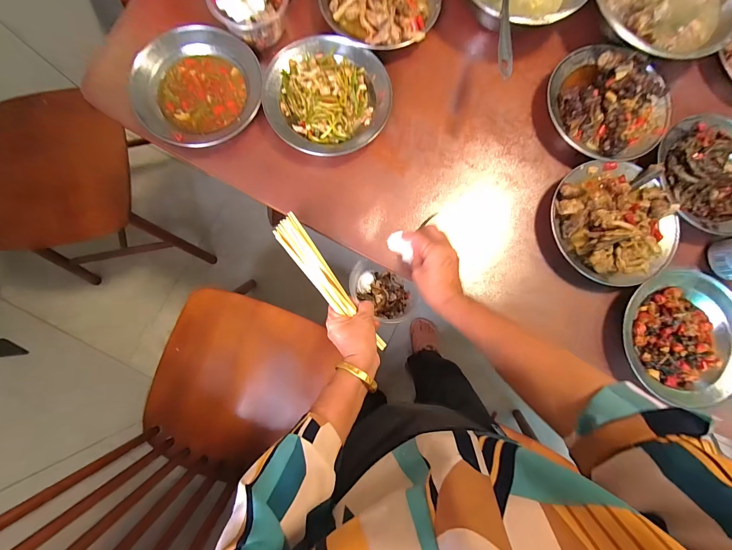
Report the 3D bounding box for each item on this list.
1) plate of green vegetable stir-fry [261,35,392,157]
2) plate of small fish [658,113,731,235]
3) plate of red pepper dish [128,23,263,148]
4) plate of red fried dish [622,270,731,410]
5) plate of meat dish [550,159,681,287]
[{"bbox_3d":[-0.059,-0.277,0.496,0.185,0.025,0.176,0,83,-3],"label":"plate of green vegetable stir-fry"},{"bbox_3d":[0.541,-0.157,0.499,0.175,0.050,0.179,0,83,-3],"label":"plate of small fish"},{"bbox_3d":[-0.258,-0.289,0.488,0.173,0.027,0.183,0,83,-3],"label":"plate of red pepper dish"},{"bbox_3d":[0.463,0.091,0.472,0.178,0.034,0.184,0,83,-3],"label":"plate of red fried dish"},{"bbox_3d":[0.372,-0.081,0.478,0.177,0.051,0.185,0,83,-3],"label":"plate of meat dish"}]

